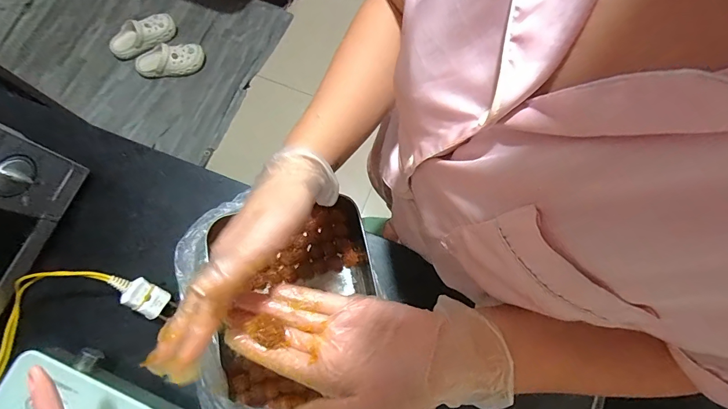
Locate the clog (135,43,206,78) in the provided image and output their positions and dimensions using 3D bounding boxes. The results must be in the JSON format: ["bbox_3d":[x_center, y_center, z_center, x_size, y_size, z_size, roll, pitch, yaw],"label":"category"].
[{"bbox_3d":[-0.735,-0.545,1.421,0.260,0.071,0.107,-3,76,-2],"label":"clog"}]

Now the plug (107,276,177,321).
[{"bbox_3d":[-0.272,0.113,0.466,0.072,0.028,0.035,40,56,-19],"label":"plug"}]

